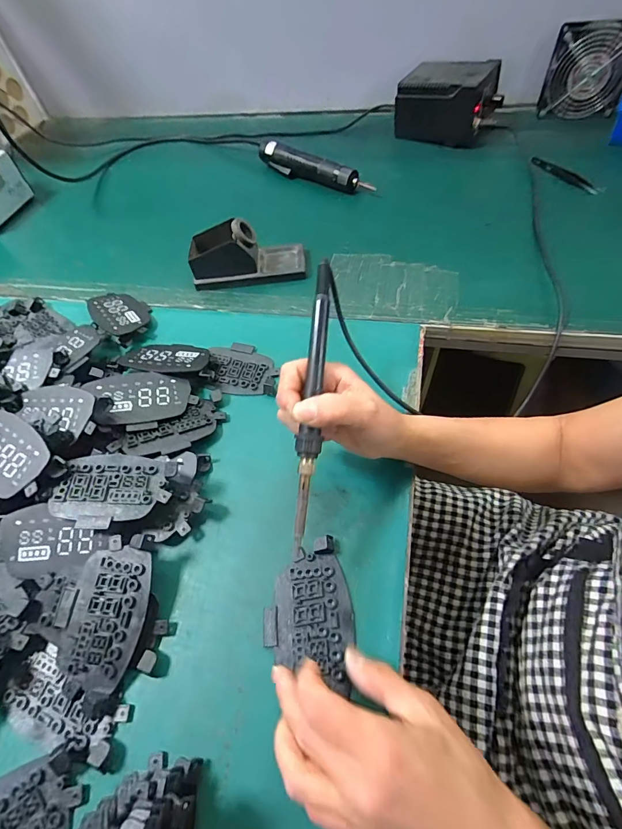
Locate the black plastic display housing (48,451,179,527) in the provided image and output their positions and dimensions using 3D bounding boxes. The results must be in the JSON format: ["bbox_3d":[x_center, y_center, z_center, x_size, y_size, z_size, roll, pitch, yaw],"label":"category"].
[{"bbox_3d":[-0.171,0.062,0.346,0.100,0.010,0.070,2,53,1],"label":"black plastic display housing"}]

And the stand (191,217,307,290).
[{"bbox_3d":[-0.086,-0.221,0.537,0.154,0.065,0.071,-6,56,3],"label":"stand"}]

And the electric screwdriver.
[{"bbox_3d":[-0.001,-0.416,0.667,0.235,0.035,0.042,34,66,26],"label":"electric screwdriver"}]

